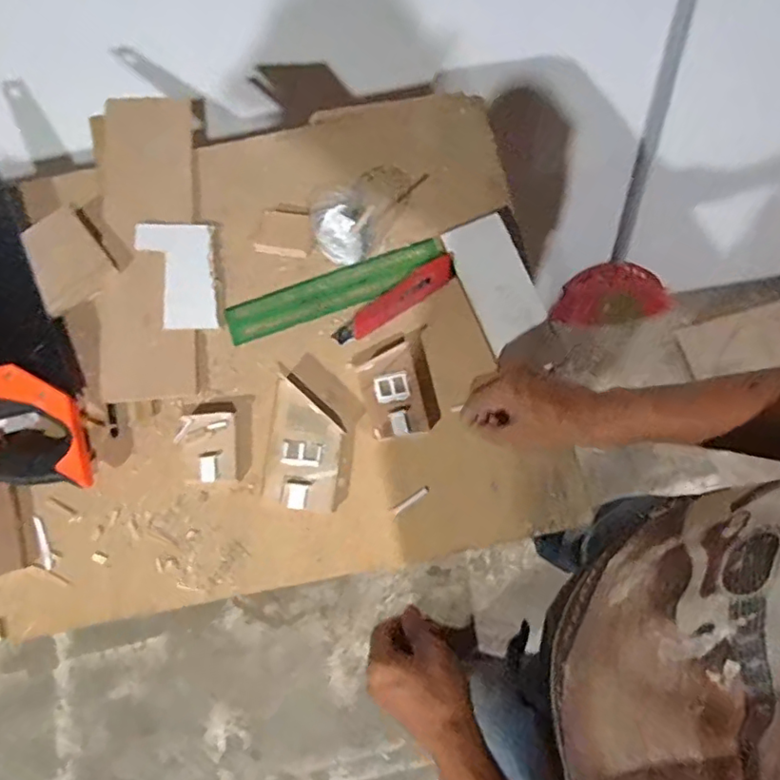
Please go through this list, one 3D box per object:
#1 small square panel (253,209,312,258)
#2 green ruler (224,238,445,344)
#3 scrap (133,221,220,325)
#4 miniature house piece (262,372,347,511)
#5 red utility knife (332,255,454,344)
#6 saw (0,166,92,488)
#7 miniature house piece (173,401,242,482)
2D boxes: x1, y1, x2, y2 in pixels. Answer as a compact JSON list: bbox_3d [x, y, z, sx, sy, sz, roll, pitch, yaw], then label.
[{"bbox_3d":[-0.123,-0.185,0.685,0.061,0.021,0.056,9,78,5],"label":"small square panel"},{"bbox_3d":[-0.062,-0.117,0.670,0.255,0.009,0.048,-21,77,-1],"label":"green ruler"},{"bbox_3d":[-0.247,-0.133,0.668,0.083,0.009,0.131,-7,77,2],"label":"scrap"},{"bbox_3d":[-0.091,0.056,0.626,0.081,0.030,0.140,3,78,4],"label":"miniature house piece"},{"bbox_3d":[0.007,-0.102,0.661,0.159,0.019,0.032,-33,78,-4],"label":"red utility knife"},{"bbox_3d":[-0.452,-0.121,0.646,0.113,0.034,0.512,-22,77,-2],"label":"saw"},{"bbox_3d":[-0.196,0.056,0.626,0.061,0.028,0.089,-8,77,1],"label":"miniature house piece"}]

